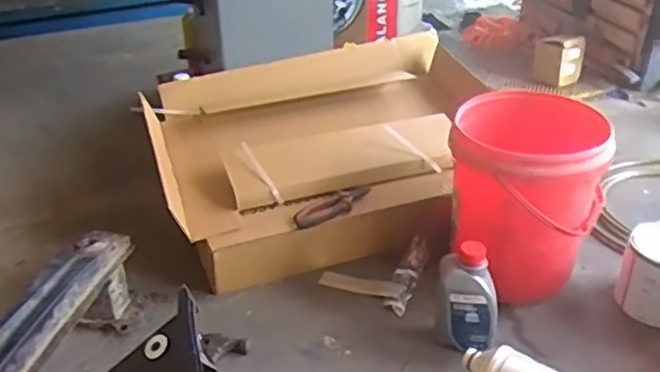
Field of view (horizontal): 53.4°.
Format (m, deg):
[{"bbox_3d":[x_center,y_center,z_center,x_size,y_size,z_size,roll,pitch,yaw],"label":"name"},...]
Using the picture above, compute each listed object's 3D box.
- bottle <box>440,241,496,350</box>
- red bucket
[{"bbox_3d":[0.227,0.187,1.080,0.098,0.186,0.064,5,32,12],"label":"bottle"},{"bbox_3d":[0.350,0.030,1.208,0.265,0.308,0.254,10,33,19],"label":"red bucket"}]

